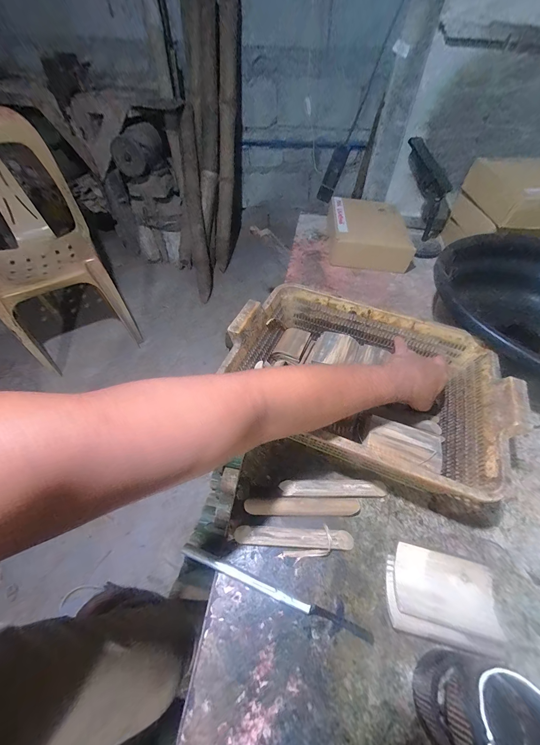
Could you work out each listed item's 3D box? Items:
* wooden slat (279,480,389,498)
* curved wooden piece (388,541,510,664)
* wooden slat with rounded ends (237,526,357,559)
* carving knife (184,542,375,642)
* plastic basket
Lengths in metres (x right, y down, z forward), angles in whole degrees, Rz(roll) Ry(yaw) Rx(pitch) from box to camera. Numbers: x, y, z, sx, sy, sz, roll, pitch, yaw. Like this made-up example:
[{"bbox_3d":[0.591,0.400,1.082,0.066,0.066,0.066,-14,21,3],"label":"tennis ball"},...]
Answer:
[{"bbox_3d":[0.094,0.171,0.415,0.153,0.015,0.024,1,53,-1],"label":"wooden slat"},{"bbox_3d":[0.206,0.269,0.341,0.125,0.026,0.088,12,53,7],"label":"curved wooden piece"},{"bbox_3d":[0.032,0.223,0.372,0.152,0.017,0.031,3,52,0],"label":"wooden slat with rounded ends"},{"bbox_3d":[0.004,0.266,0.344,0.241,0.016,0.013,18,54,11],"label":"carving knife"},{"bbox_3d":[0.145,0.012,0.478,0.409,0.127,0.288,21,55,14],"label":"plastic basket"}]

